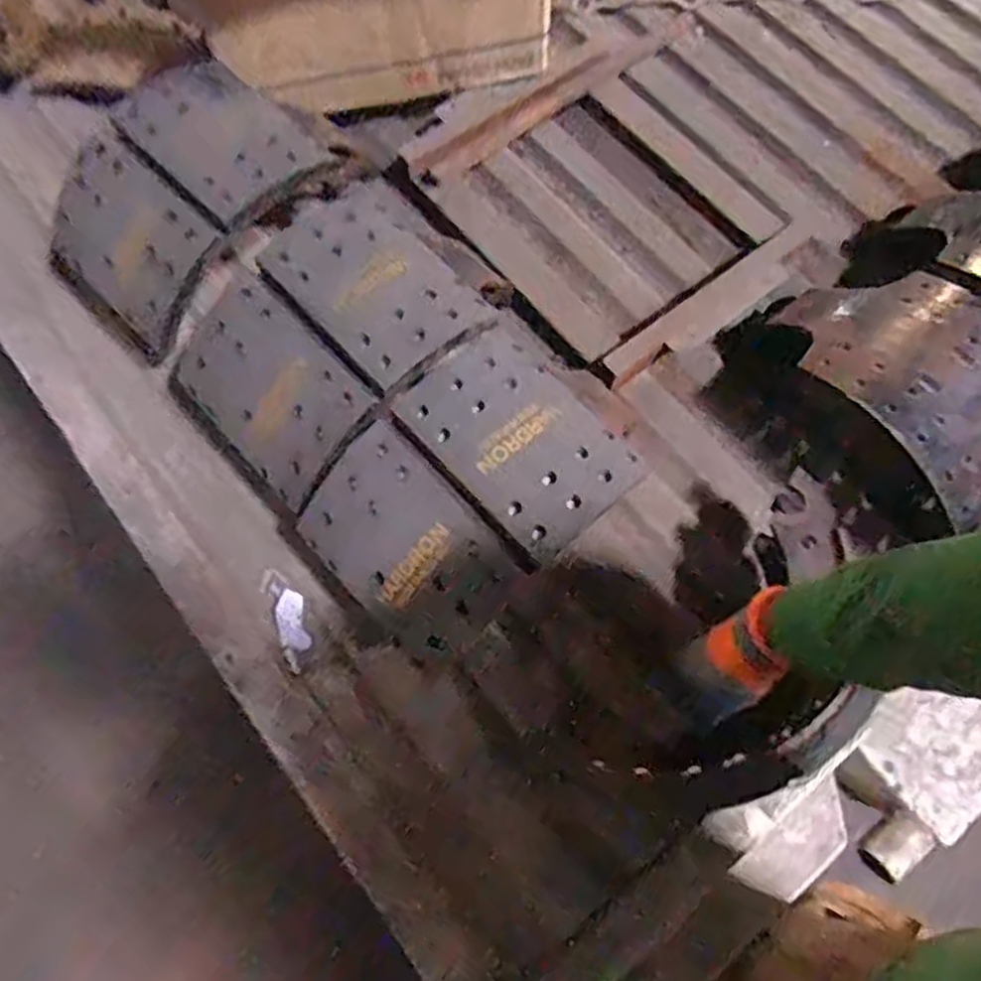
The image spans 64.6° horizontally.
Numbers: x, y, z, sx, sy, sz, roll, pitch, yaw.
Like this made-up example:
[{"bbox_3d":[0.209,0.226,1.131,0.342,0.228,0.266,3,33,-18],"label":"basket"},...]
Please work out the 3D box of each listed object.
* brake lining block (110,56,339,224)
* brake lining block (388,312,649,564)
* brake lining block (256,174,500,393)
[{"bbox_3d":[-0.281,-0.376,0.816,0.201,0.035,0.150,42,72,15],"label":"brake lining block"},{"bbox_3d":[0.034,-0.055,0.705,0.163,0.031,0.202,-41,74,-17],"label":"brake lining block"},{"bbox_3d":[-0.104,-0.209,0.756,0.170,0.038,0.201,-42,74,-17],"label":"brake lining block"}]

